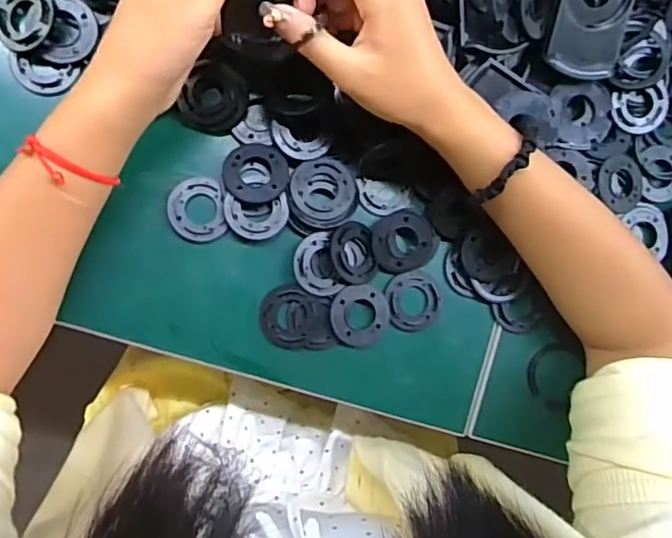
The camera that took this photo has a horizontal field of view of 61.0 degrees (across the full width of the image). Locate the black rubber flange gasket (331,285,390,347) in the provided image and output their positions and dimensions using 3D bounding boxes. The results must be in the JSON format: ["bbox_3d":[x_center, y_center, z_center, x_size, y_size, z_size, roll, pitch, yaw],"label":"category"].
[{"bbox_3d":[0.018,0.034,0.413,0.043,0.005,0.044,0,89,-10],"label":"black rubber flange gasket"}]

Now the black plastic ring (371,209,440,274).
[{"bbox_3d":[0.050,-0.021,0.415,0.047,0.012,0.044,0,89,-10],"label":"black plastic ring"}]

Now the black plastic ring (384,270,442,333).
[{"bbox_3d":[0.058,0.024,0.419,0.041,0.004,0.044,0,89,-10],"label":"black plastic ring"}]

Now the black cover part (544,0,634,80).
[{"bbox_3d":[0.183,-0.180,0.406,0.060,0.011,0.084,-2,107,-11],"label":"black cover part"}]

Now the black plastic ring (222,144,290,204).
[{"bbox_3d":[-0.055,-0.066,0.393,0.044,0.008,0.042,0,89,-10],"label":"black plastic ring"}]

